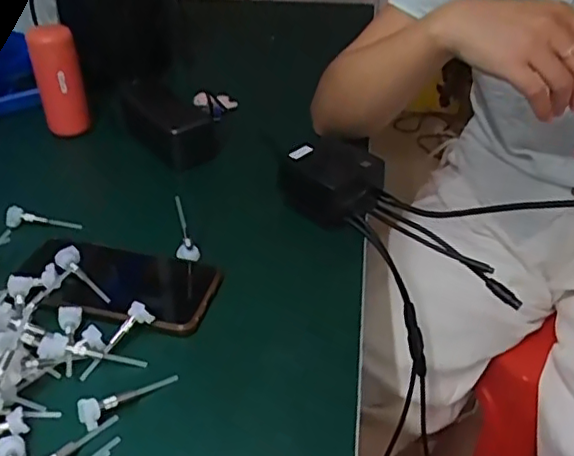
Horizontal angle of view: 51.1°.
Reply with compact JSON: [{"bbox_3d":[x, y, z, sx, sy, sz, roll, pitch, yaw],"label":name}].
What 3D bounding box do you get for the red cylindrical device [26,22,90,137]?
[{"bbox_3d":[-0.260,-0.164,0.687,0.050,0.134,0.041,-14,39,-20],"label":"red cylindrical device"}]

